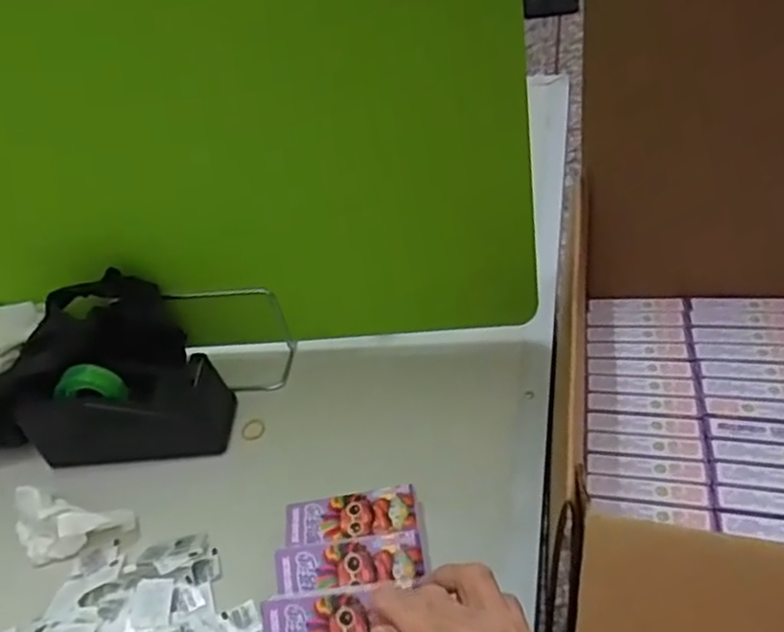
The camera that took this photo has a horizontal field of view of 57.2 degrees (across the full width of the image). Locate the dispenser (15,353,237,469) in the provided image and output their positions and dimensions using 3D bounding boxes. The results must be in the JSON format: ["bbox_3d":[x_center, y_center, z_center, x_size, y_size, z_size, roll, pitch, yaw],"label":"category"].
[{"bbox_3d":[-0.210,0.075,0.571,0.154,0.078,0.052,-5,41,0],"label":"dispenser"}]

